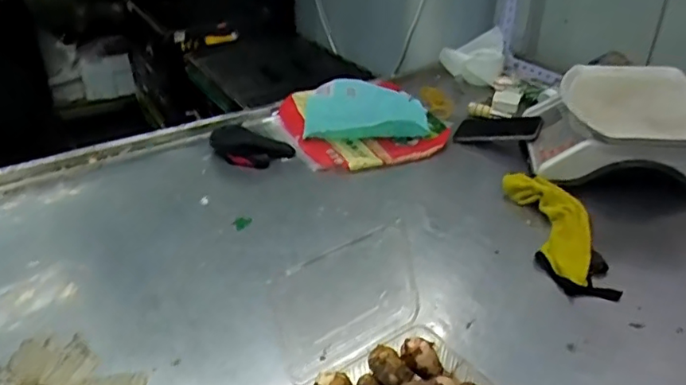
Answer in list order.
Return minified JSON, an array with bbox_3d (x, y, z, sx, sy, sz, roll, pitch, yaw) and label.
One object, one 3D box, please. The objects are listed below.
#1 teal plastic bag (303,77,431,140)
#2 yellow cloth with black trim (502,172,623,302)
[{"bbox_3d":[0.049,-0.174,1.211,0.254,0.061,0.247,0,32,1],"label":"teal plastic bag"},{"bbox_3d":[0.317,0.059,0.844,0.092,0.046,0.276,0,32,0],"label":"yellow cloth with black trim"}]

